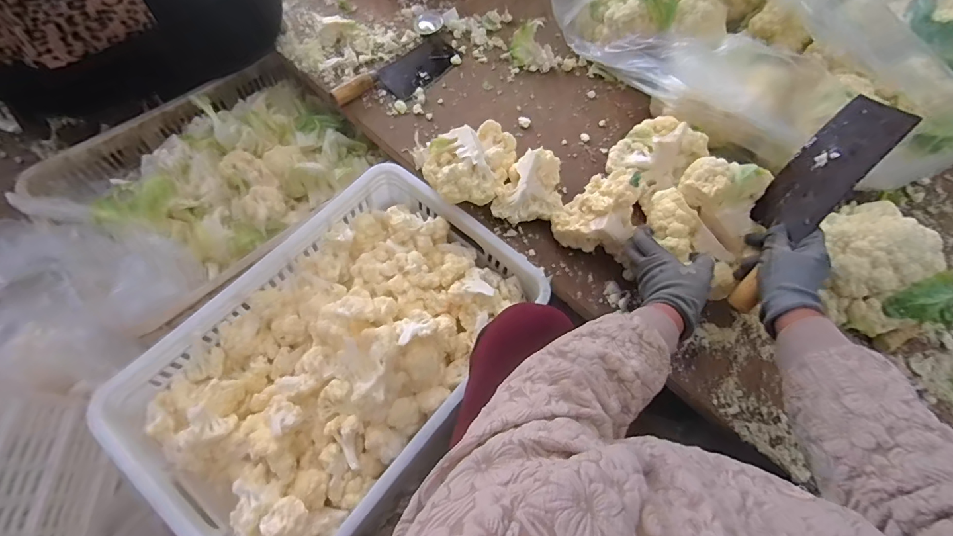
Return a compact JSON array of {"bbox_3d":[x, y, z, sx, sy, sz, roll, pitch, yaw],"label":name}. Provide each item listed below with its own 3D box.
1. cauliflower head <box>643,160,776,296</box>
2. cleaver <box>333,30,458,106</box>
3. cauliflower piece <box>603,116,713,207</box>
[{"bbox_3d":[0.308,-0.062,0.577,0.147,0.110,0.134,23,64,8],"label":"cauliflower head"},{"bbox_3d":[-0.142,-0.373,0.822,0.095,0.026,0.268,41,68,16],"label":"cleaver"},{"bbox_3d":[0.282,-0.181,0.682,0.119,0.076,0.109,-40,71,-20],"label":"cauliflower piece"}]

